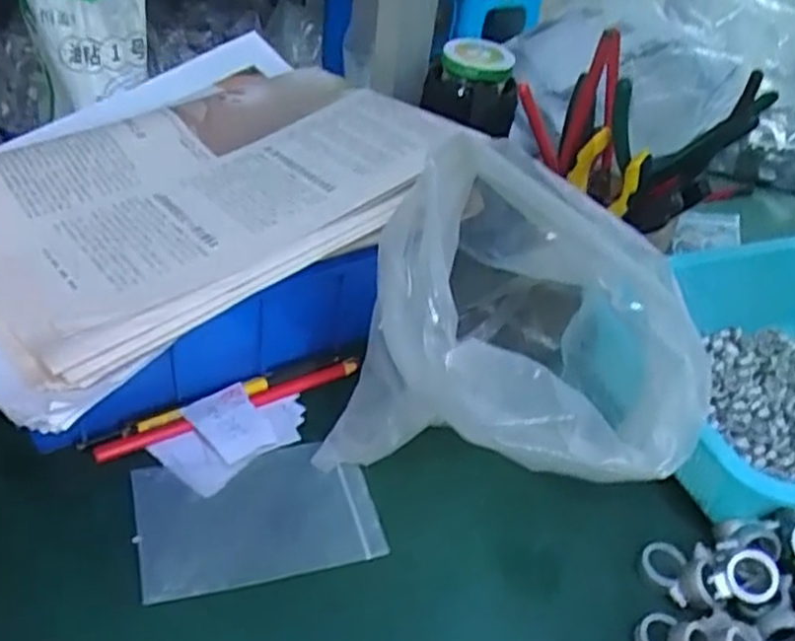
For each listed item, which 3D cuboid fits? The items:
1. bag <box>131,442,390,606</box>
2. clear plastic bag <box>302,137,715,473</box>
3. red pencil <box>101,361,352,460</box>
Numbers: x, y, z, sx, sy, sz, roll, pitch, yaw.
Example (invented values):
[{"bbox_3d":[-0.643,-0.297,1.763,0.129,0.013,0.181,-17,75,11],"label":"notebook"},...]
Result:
[{"bbox_3d":[-0.076,0.105,0.398,0.123,0.006,0.078,-6,43,-20],"label":"bag"},{"bbox_3d":[0.061,0.002,0.402,0.176,0.173,0.161,11,40,2],"label":"clear plastic bag"},{"bbox_3d":[-0.097,0.052,0.444,0.165,0.007,0.010,-16,46,-27],"label":"red pencil"}]

